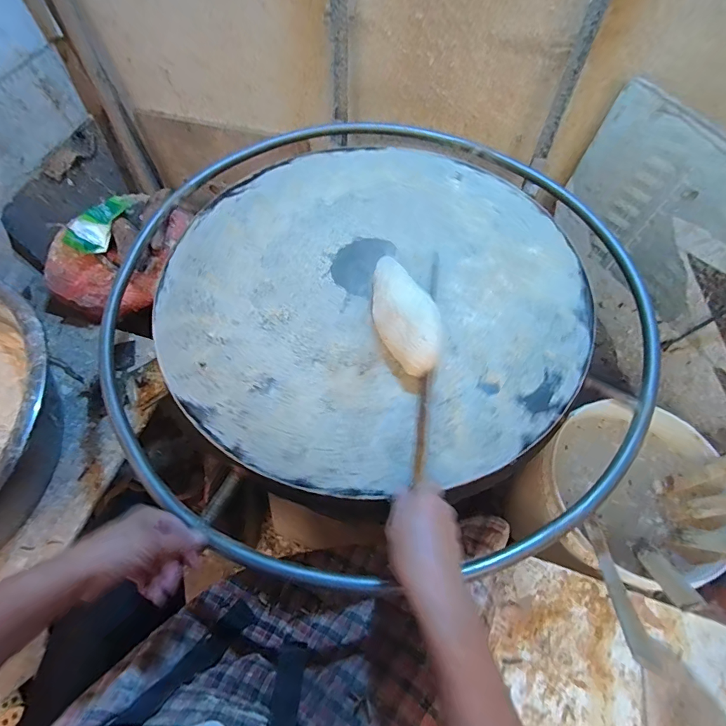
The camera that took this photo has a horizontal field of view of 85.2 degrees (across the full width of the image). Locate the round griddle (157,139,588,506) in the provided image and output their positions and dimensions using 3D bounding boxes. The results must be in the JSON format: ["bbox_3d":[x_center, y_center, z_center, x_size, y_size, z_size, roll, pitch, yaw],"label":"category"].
[{"bbox_3d":[0.016,-0.125,0.596,0.594,0.019,0.606,-1,60,1],"label":"round griddle"}]

